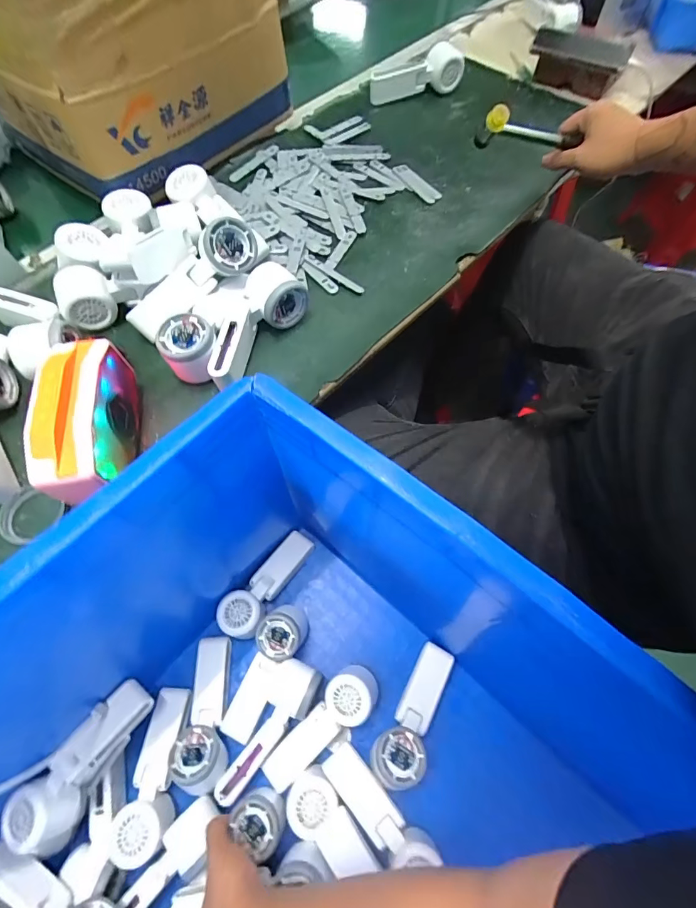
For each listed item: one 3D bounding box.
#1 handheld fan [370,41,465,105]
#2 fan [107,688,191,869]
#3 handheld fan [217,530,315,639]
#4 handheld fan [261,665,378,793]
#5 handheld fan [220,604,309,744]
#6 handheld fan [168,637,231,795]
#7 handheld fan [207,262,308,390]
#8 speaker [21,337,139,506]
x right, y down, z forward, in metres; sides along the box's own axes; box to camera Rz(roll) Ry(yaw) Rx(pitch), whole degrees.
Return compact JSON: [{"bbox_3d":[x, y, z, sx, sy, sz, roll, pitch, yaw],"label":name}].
[{"bbox_3d":[0.121,-0.660,0.717,0.182,0.044,0.061,-35,69,-15],"label":"handheld fan"},{"bbox_3d":[-0.228,0.376,0.489,0.059,0.036,0.162,5,65,3],"label":"fan"},{"bbox_3d":[-0.115,0.184,0.584,0.054,0.035,0.165,33,56,15],"label":"handheld fan"},{"bbox_3d":[-0.033,0.331,0.502,0.160,0.055,0.056,-35,69,-15],"label":"handheld fan"},{"bbox_3d":[-0.111,0.279,0.534,0.056,0.054,0.167,25,67,12],"label":"handheld fan"},{"bbox_3d":[-0.179,0.324,0.519,0.056,0.045,0.161,-4,49,-1],"label":"handheld fan"},{"bbox_3d":[-0.113,-0.146,0.465,0.070,0.052,0.162,27,68,13],"label":"handheld fan"},{"bbox_3d":[-0.240,-0.032,0.387,0.060,0.089,0.151,-8,65,-4],"label":"speaker"}]

